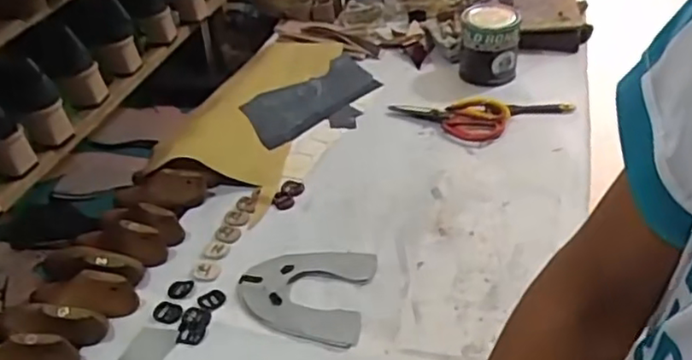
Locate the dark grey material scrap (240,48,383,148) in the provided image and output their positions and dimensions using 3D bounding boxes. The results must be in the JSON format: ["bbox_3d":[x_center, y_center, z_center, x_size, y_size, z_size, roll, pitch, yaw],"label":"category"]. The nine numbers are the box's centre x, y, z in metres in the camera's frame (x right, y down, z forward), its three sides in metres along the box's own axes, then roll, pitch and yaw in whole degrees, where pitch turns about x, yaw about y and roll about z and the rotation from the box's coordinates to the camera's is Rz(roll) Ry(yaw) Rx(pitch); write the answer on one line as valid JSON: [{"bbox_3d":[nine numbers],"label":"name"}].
[{"bbox_3d":[-0.042,-0.148,1.184,0.145,0.030,0.323,43,46,14],"label":"dark grey material scrap"}]

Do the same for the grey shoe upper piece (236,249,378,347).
[{"bbox_3d":[-0.056,0.141,0.820,0.166,0.008,0.162,5,37,11],"label":"grey shoe upper piece"}]

